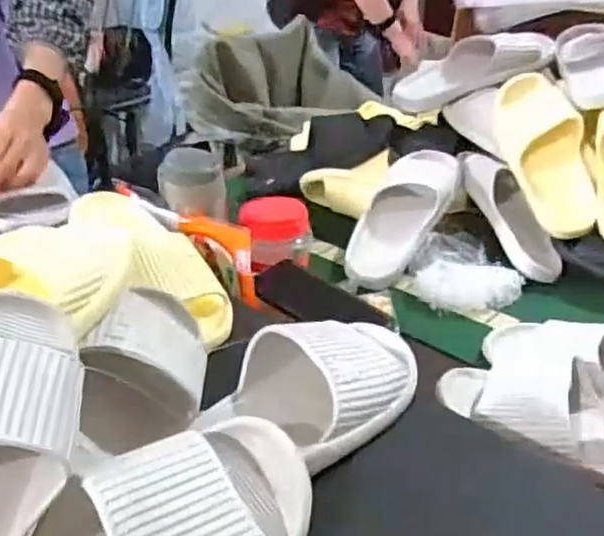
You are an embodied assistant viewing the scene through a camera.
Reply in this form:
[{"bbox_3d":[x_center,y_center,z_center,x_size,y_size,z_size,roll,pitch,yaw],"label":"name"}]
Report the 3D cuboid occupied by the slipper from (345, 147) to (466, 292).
[{"bbox_3d":[0.146,-0.083,1.001,0.114,0.074,0.279,14,47,23],"label":"slipper"}]

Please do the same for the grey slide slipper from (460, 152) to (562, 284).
[{"bbox_3d":[0.299,-0.085,1.020,0.086,0.069,0.253,-14,64,-24],"label":"grey slide slipper"}]

